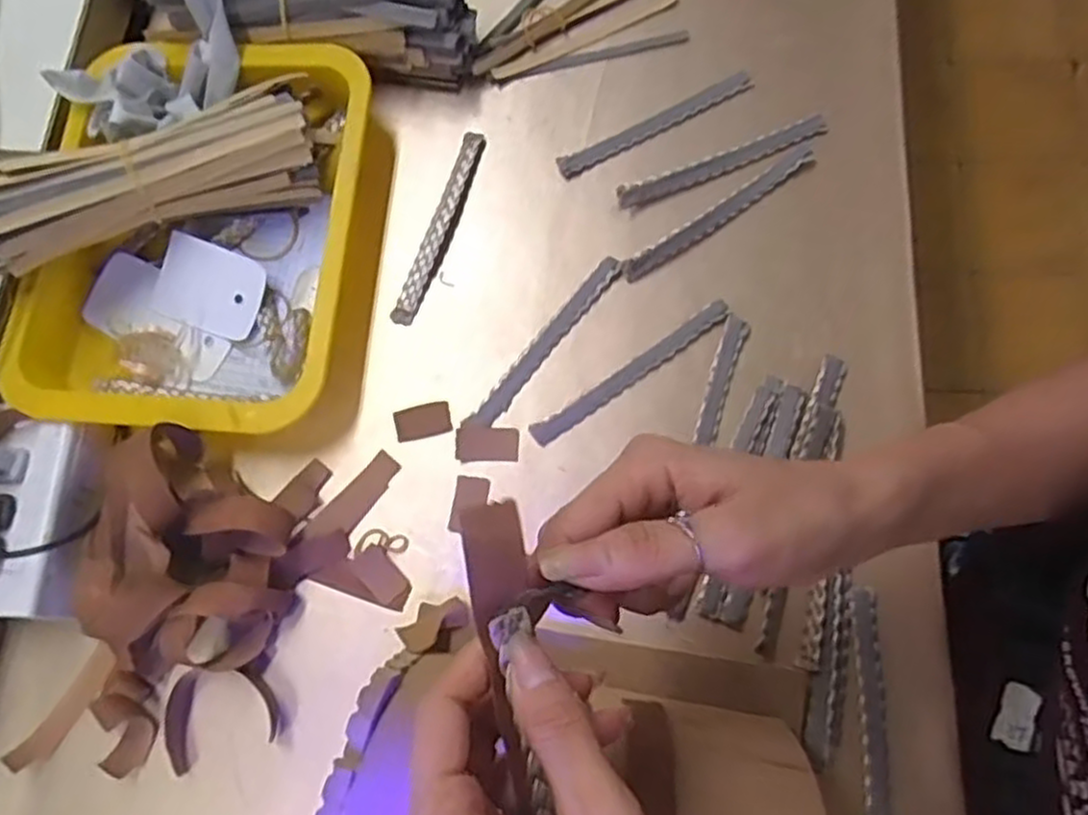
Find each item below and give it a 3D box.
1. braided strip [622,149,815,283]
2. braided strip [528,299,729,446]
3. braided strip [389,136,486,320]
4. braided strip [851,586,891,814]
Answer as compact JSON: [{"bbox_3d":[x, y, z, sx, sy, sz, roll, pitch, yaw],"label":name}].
[{"bbox_3d":[0.109,-0.120,0.481,0.141,0.013,0.013,-33,74,-5],"label":"braided strip"},{"bbox_3d":[0.052,-0.022,0.458,0.139,0.010,0.013,-35,74,-6],"label":"braided strip"},{"bbox_3d":[-0.067,-0.117,0.492,0.014,0.007,0.138,17,76,9],"label":"braided strip"},{"bbox_3d":[0.170,0.163,0.398,0.016,0.006,0.133,4,76,-7],"label":"braided strip"}]

